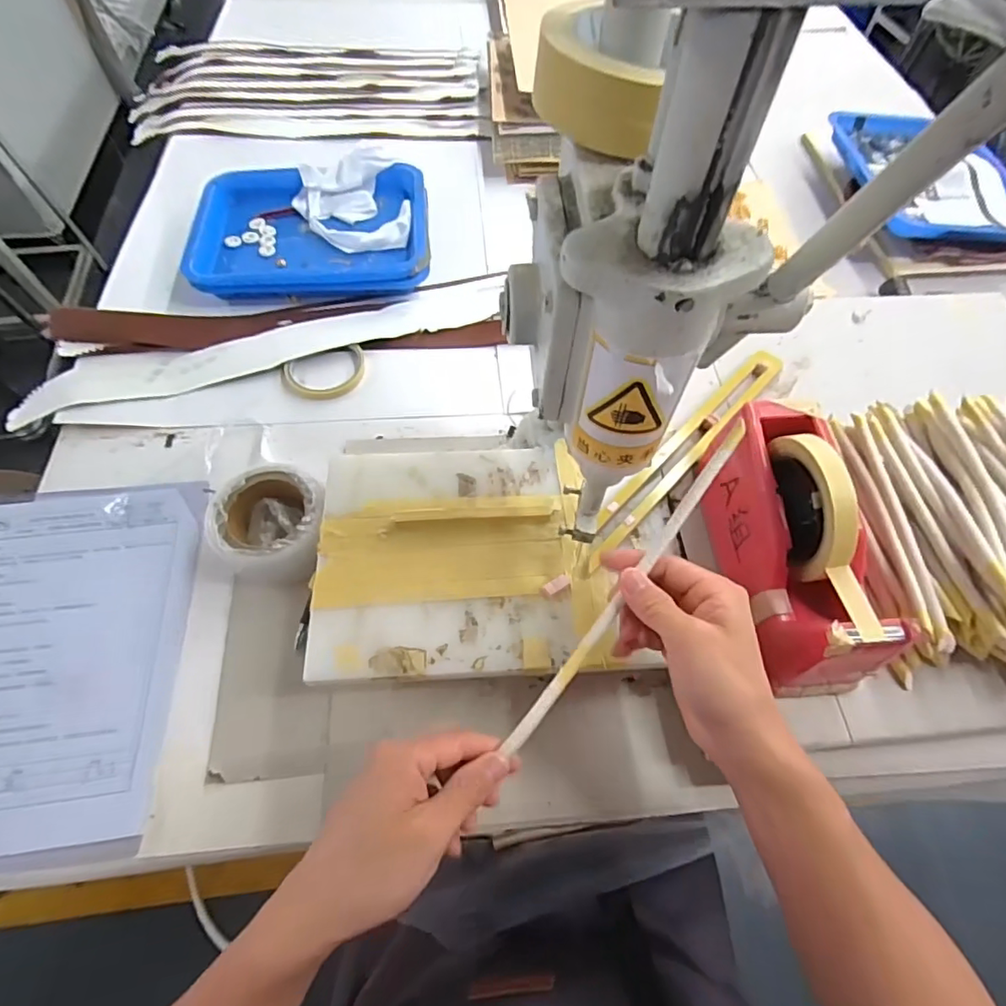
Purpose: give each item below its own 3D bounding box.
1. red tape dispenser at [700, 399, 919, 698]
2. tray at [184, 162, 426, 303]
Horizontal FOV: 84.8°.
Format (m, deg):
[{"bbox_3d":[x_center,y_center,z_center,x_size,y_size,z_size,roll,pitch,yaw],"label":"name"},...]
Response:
[{"bbox_3d":[0.213,0.022,0.394,0.074,0.110,0.199,-2,61,-3],"label":"red tape dispenser"},{"bbox_3d":[-0.239,-0.347,0.699,0.285,0.034,0.204,-4,61,-4],"label":"tray"}]

